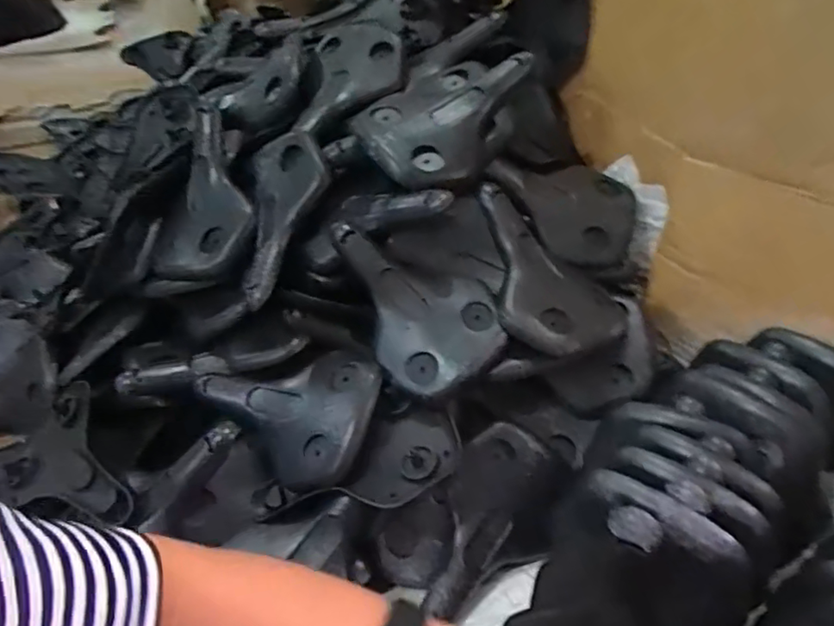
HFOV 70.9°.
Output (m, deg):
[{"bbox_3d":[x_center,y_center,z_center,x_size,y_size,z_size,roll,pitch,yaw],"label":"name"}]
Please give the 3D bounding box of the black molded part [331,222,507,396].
[{"bbox_3d":[0.005,-0.016,0.721,0.148,0.050,0.231,-23,72,-2],"label":"black molded part"}]

